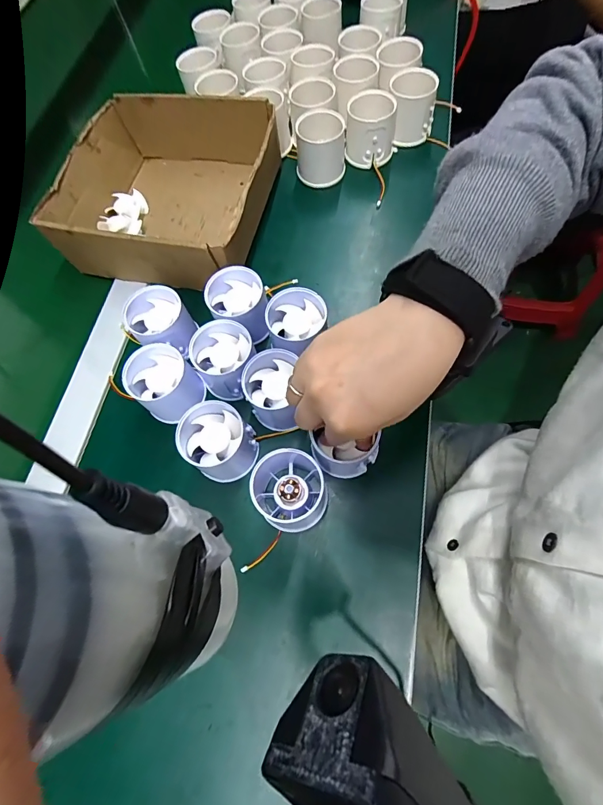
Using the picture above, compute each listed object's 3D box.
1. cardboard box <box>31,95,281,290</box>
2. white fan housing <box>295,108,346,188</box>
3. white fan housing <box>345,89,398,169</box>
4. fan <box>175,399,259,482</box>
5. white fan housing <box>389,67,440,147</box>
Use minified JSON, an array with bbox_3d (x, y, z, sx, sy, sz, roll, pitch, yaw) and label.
[{"bbox_3d":[-0.144,-0.223,0.407,0.209,0.085,0.202,10,65,9],"label":"cardboard box"},{"bbox_3d":[0.022,-0.280,0.428,0.055,0.063,0.044,2,64,5],"label":"white fan housing"},{"bbox_3d":[0.079,-0.308,0.435,0.056,0.060,0.052,3,64,5],"label":"white fan housing"},{"bbox_3d":[-0.067,0.031,0.306,0.053,0.051,0.053,-2,63,3],"label":"fan"},{"bbox_3d":[0.126,-0.337,0.437,0.054,0.056,0.048,12,65,9],"label":"white fan housing"}]

